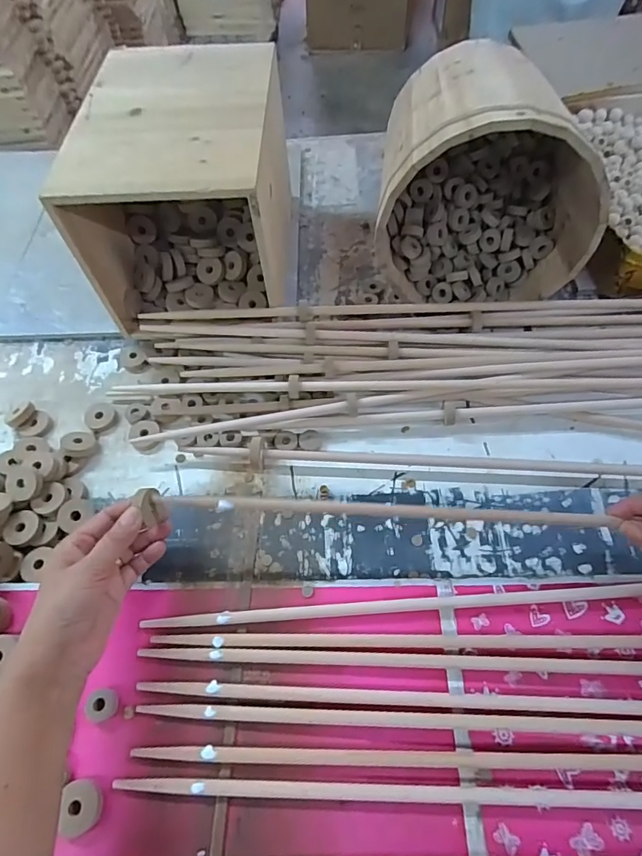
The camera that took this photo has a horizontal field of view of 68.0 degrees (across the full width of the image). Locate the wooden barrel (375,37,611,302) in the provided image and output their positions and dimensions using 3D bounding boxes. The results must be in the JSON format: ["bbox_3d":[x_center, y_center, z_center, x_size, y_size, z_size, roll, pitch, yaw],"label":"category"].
[{"bbox_3d":[0.187,-0.287,0.558,0.230,0.222,0.215,4,62,7],"label":"wooden barrel"}]

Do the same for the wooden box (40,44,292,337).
[{"bbox_3d":[-0.149,-0.278,0.581,0.199,0.212,0.267,0,61,2],"label":"wooden box"}]

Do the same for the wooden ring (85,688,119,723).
[{"bbox_3d":[-0.186,0.235,0.404,0.026,0.005,0.024,-1,61,1],"label":"wooden ring"}]

